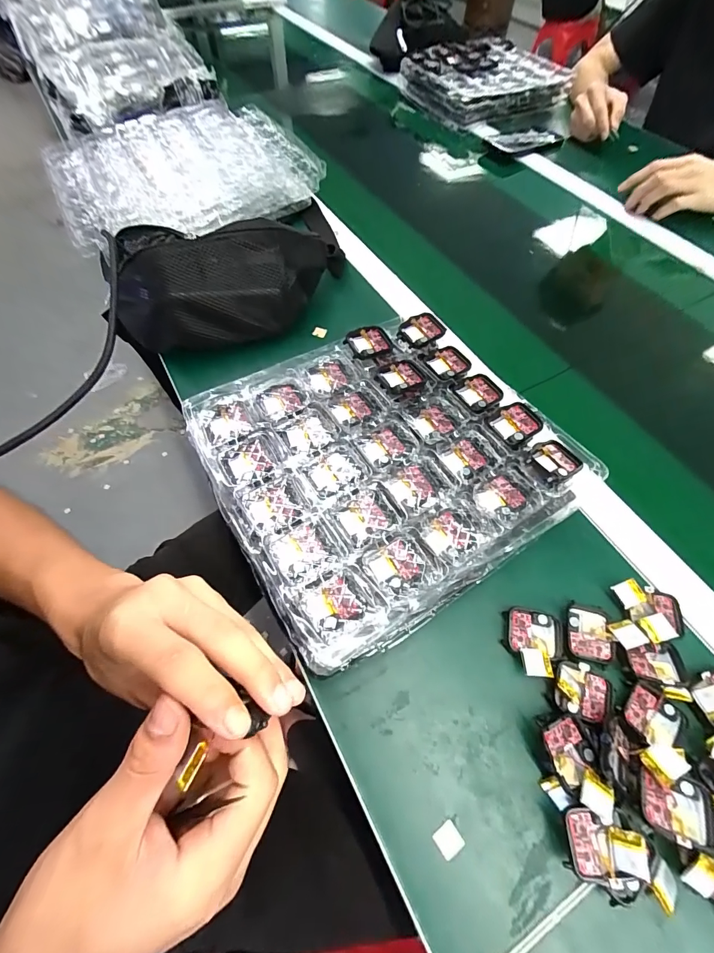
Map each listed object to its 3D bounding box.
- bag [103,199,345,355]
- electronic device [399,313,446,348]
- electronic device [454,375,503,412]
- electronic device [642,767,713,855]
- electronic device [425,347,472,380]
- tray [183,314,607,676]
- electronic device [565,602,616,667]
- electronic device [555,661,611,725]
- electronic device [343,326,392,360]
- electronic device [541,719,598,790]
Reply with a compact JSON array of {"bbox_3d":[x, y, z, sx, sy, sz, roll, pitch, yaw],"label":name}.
[{"bbox_3d":[-0.155,-0.239,0.469,0.301,0.095,0.130,-21,63,-10],"label":"bag"},{"bbox_3d":[0.072,-0.159,0.424,0.044,0.013,0.032,-23,63,-13],"label":"electronic device"},{"bbox_3d":[0.121,-0.083,0.385,0.039,0.004,0.037,-31,66,-17],"label":"electronic device"},{"bbox_3d":[0.211,0.217,0.255,0.038,0.011,0.036,19,64,11],"label":"electronic device"},{"bbox_3d":[0.096,-0.119,0.406,0.040,0.004,0.041,-25,64,-14],"label":"electronic device"},{"bbox_3d":[0.024,-0.024,0.350,0.282,0.022,0.261,-29,65,-14],"label":"tray"},{"bbox_3d":[0.191,0.129,0.318,0.036,0.004,0.045,10,62,7],"label":"electronic device"},{"bbox_3d":[0.173,0.163,0.295,0.040,0.010,0.037,17,63,10],"label":"electronic device"},{"bbox_3d":[0.013,-0.139,0.408,0.045,0.016,0.033,-23,64,-13],"label":"electronic device"},{"bbox_3d":[0.147,0.191,0.269,0.039,0.010,0.038,-3,63,-23],"label":"electronic device"}]

